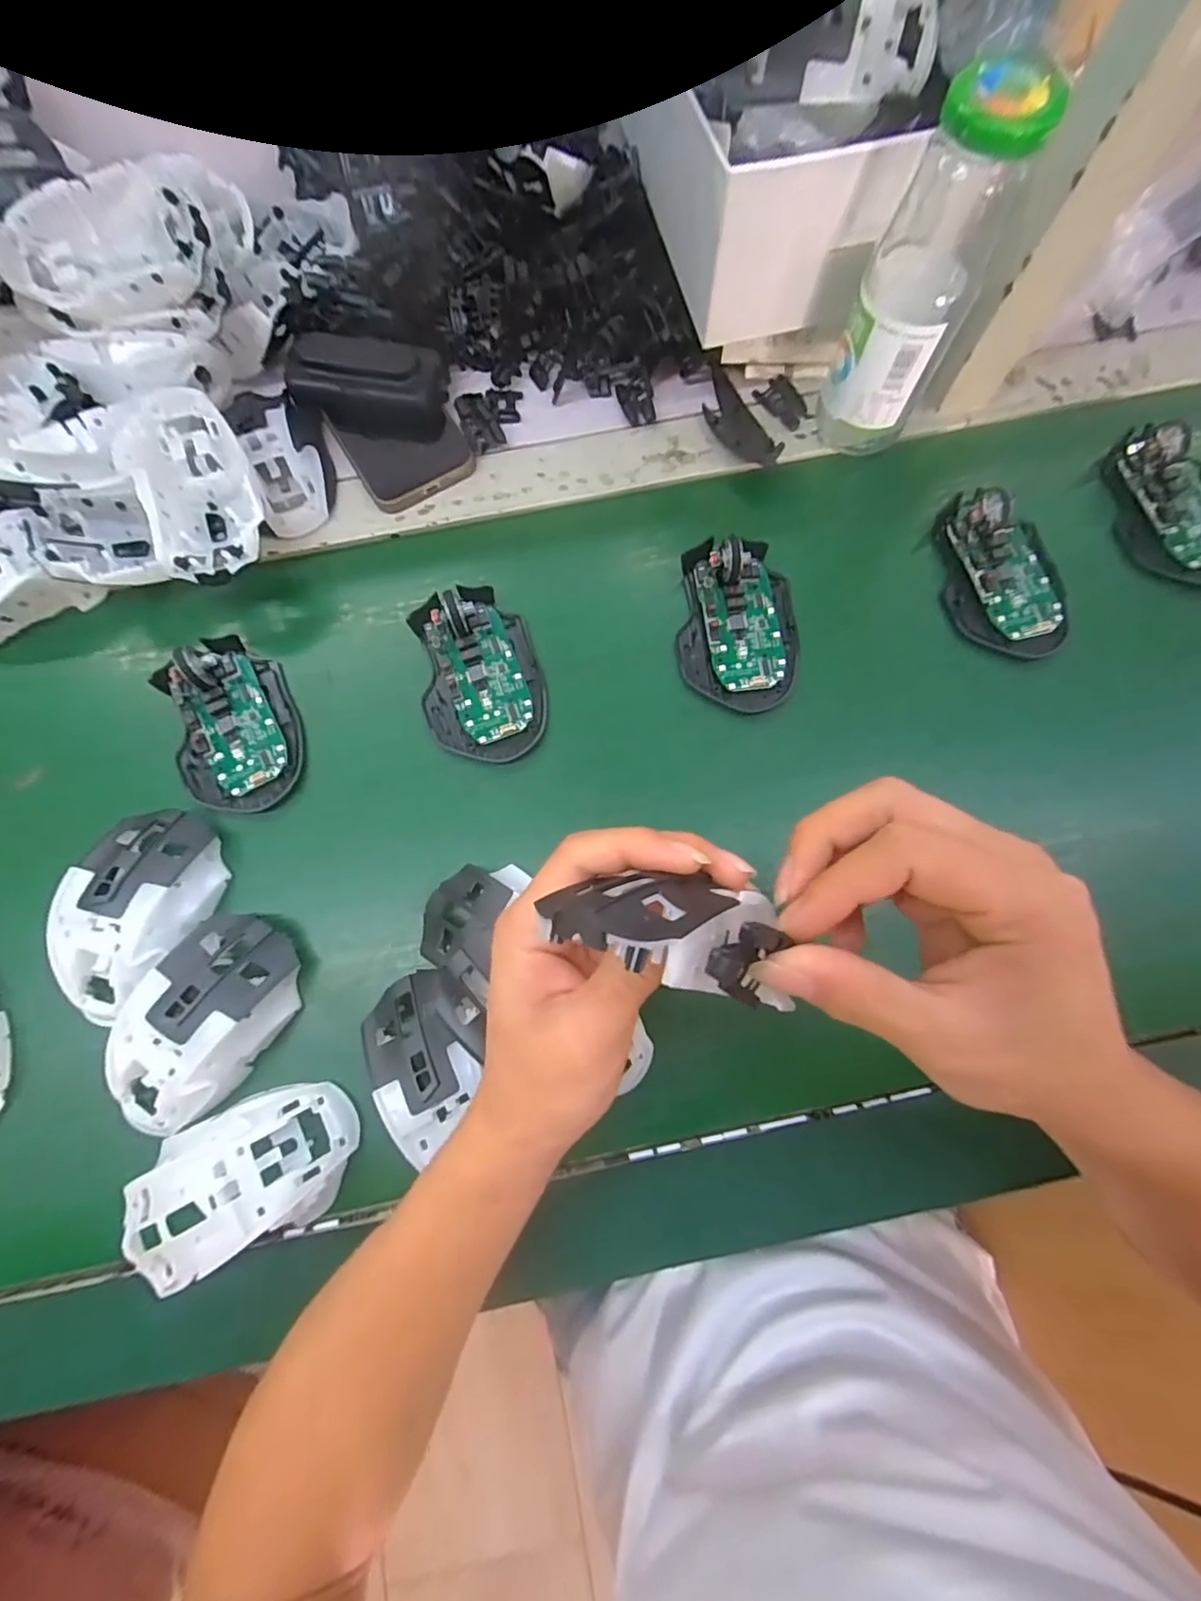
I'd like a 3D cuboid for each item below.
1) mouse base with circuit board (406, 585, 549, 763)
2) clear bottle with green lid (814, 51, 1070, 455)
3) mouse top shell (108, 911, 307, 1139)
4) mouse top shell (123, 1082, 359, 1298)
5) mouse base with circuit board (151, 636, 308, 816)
[{"bbox_3d":[-0.074,-0.081,0.346,0.073,0.024,0.111,-10,79,-2],"label":"mouse base with circuit board"},{"bbox_3d":[0.180,-0.286,0.317,0.061,0.159,0.076,28,80,6],"label":"clear bottle with green lid"},{"bbox_3d":[-0.210,0.117,0.301,0.065,0.037,0.113,34,81,7],"label":"mouse top shell"},{"bbox_3d":[-0.179,0.188,0.285,0.110,0.042,0.066,-21,79,-4],"label":"mouse top shell"},{"bbox_3d":[-0.225,-0.050,0.343,0.072,0.022,0.113,-17,79,-3],"label":"mouse base with circuit board"}]

